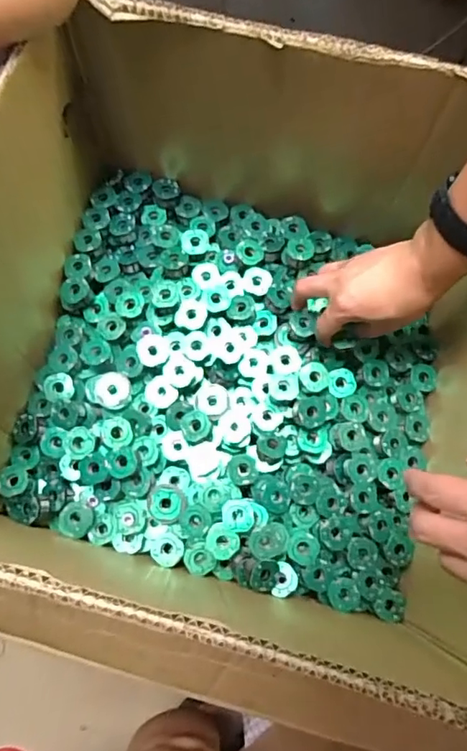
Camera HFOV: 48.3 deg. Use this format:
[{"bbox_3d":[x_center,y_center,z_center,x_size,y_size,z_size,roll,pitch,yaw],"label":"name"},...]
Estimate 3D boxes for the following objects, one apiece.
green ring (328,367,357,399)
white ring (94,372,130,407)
[{"bbox_3d":[0.118,0.008,0.564,0.030,0.008,0.031,0,72,-1],"label":"green ring"},{"bbox_3d":[-0.131,0.016,0.562,0.035,0.011,0.035,-5,85,-18],"label":"white ring"}]

